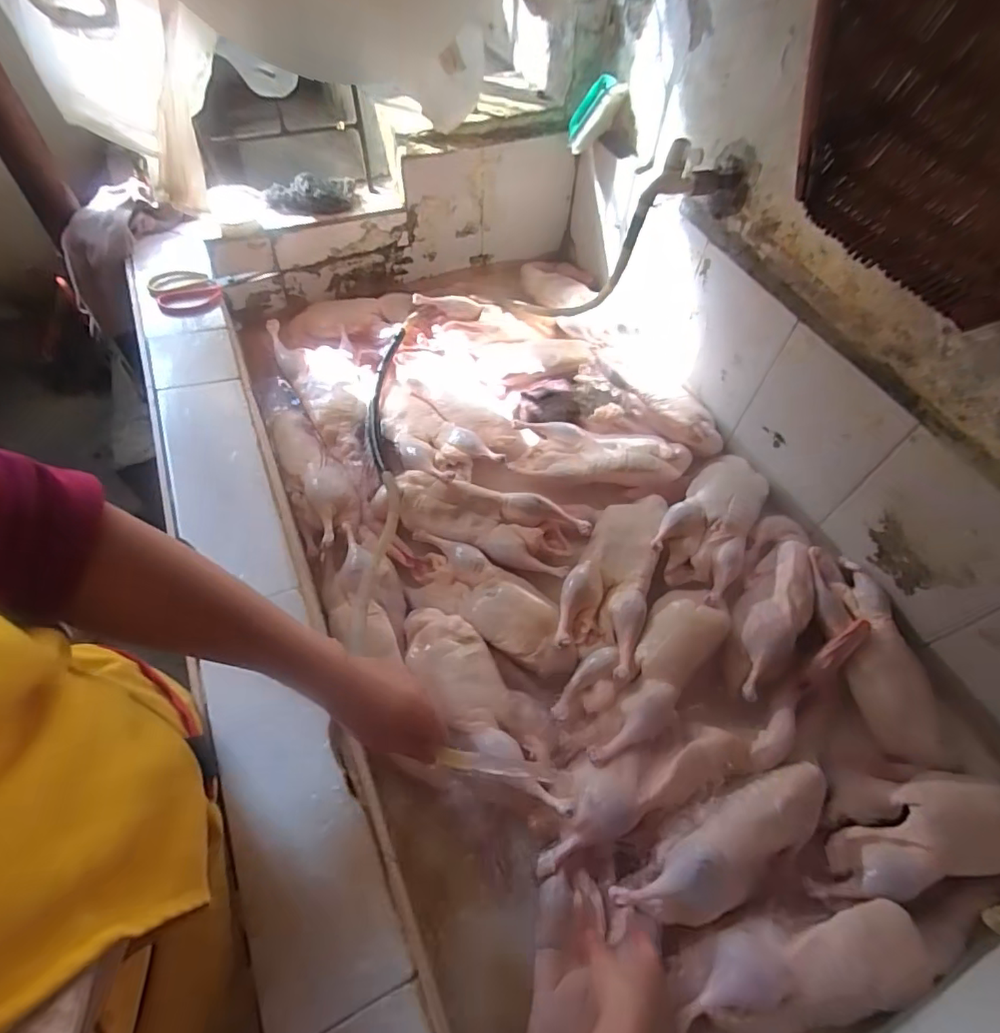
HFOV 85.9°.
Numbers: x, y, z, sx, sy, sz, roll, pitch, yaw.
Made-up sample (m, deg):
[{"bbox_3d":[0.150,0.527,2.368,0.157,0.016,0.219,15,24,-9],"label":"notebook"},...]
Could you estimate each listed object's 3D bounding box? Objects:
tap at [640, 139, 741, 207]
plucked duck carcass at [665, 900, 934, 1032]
[{"bbox_3d":[0.259,-0.461,0.716,0.157,0.069,0.041,-26,61,-17],"label":"tap"},{"bbox_3d":[0.286,0.433,0.505,0.254,0.068,0.090,-4,57,-5],"label":"plucked duck carcass"}]

